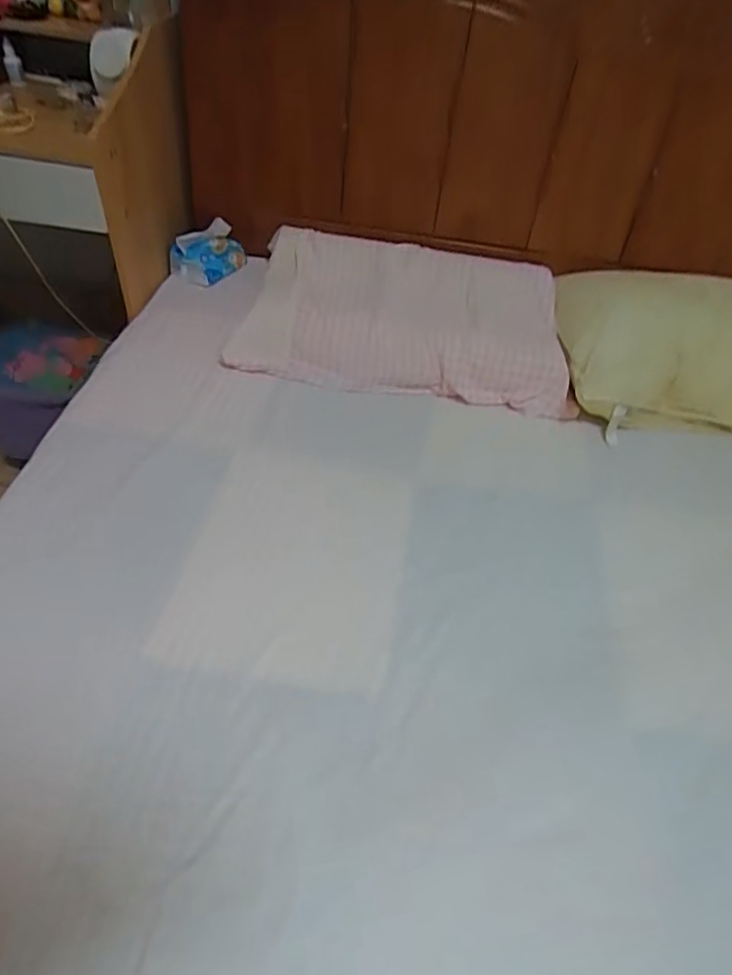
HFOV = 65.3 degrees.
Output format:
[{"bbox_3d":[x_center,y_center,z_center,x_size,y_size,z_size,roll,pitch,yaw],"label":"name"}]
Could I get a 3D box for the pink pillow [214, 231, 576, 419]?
[{"bbox_3d":[0.076,-0.328,1.068,0.592,0.145,0.347,8,47,3],"label":"pink pillow"}]

